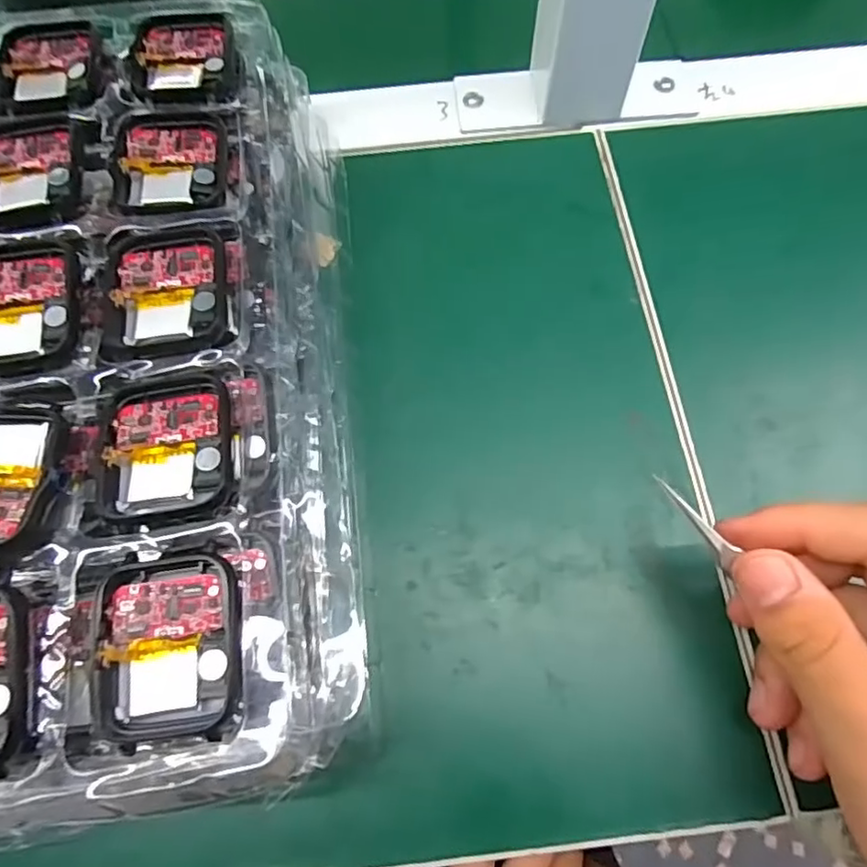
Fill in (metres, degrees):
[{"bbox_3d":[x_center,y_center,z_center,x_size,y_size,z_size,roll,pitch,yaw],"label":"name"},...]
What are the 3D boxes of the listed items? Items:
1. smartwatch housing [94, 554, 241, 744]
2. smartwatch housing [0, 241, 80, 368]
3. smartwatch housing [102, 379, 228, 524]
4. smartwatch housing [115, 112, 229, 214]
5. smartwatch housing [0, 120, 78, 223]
[{"bbox_3d":[-0.068,0.055,0.158,0.037,0.011,0.044,-5,68,-1],"label":"smartwatch housing"},{"bbox_3d":[-0.135,-0.043,0.195,0.040,0.005,0.042,-3,68,0],"label":"smartwatch housing"},{"bbox_3d":[-0.078,0.002,0.179,0.037,0.006,0.044,-6,68,-1],"label":"smartwatch housing"},{"bbox_3d":[-0.094,-0.099,0.219,0.037,0.005,0.045,-6,68,-1],"label":"smartwatch housing"},{"bbox_3d":[-0.144,-0.094,0.214,0.036,0.004,0.049,-11,69,-3],"label":"smartwatch housing"}]

